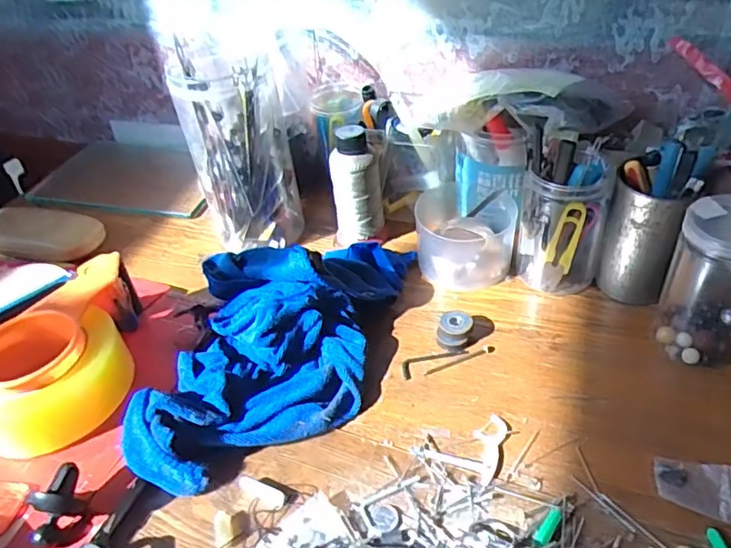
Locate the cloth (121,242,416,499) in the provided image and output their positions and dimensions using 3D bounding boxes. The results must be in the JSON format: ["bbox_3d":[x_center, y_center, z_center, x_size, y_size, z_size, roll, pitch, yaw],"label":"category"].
[{"bbox_3d":[-0.068,0.042,0.480,0.151,0.075,0.291,7,38,16],"label":"cloth"}]

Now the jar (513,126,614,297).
[{"bbox_3d":[0.175,-0.055,0.504,0.070,0.151,0.072,-3,36,2],"label":"jar"}]

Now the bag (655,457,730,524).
[{"bbox_3d":[0.220,0.140,0.374,0.054,0.004,0.040,8,38,16],"label":"bag"}]

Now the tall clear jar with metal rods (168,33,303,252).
[{"bbox_3d":[-0.129,-0.137,0.614,0.110,0.195,0.131,-10,37,-7],"label":"tall clear jar with metal rods"}]

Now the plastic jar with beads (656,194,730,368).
[{"bbox_3d":[0.268,0.005,0.436,0.057,0.122,0.057,-3,36,2],"label":"plastic jar with beads"}]

